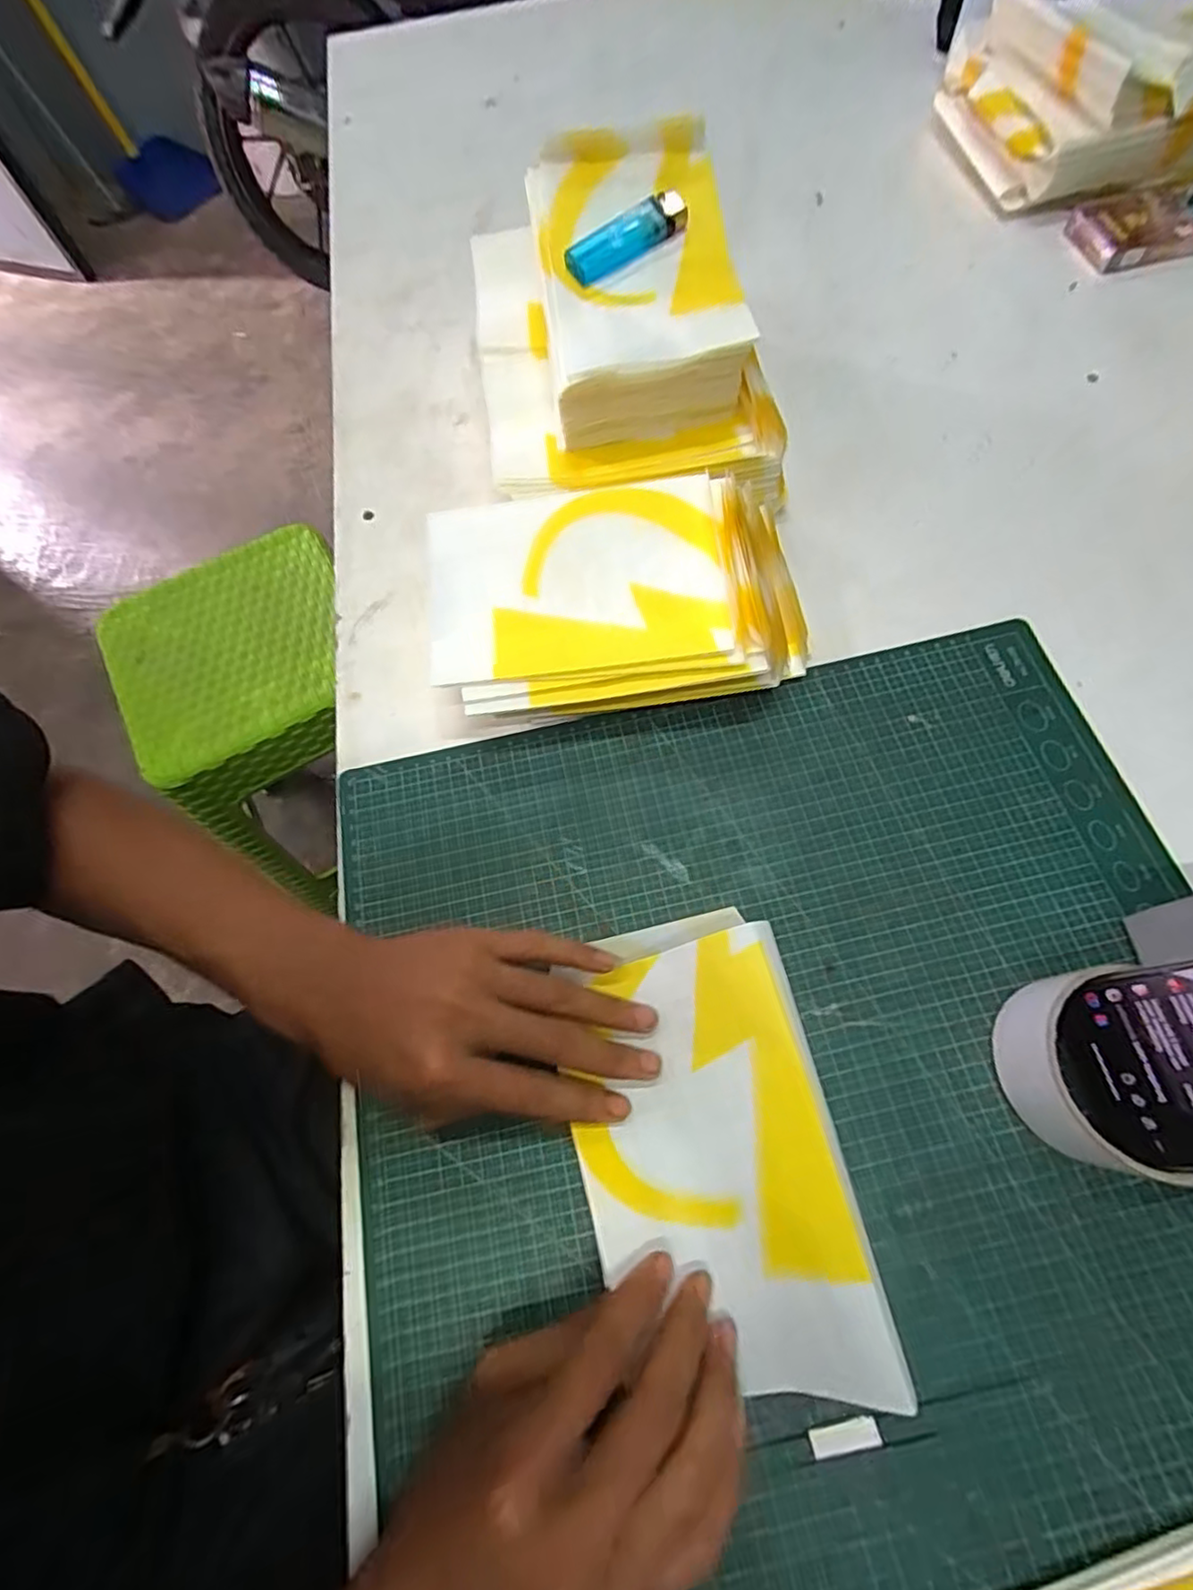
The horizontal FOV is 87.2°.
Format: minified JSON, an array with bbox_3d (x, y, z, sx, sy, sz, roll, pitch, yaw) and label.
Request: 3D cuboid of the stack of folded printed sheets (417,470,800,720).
[{"bbox_3d":[0.013,-0.119,0.384,0.227,0.071,0.139,-7,66,0],"label":"stack of folded printed sheets"}]

